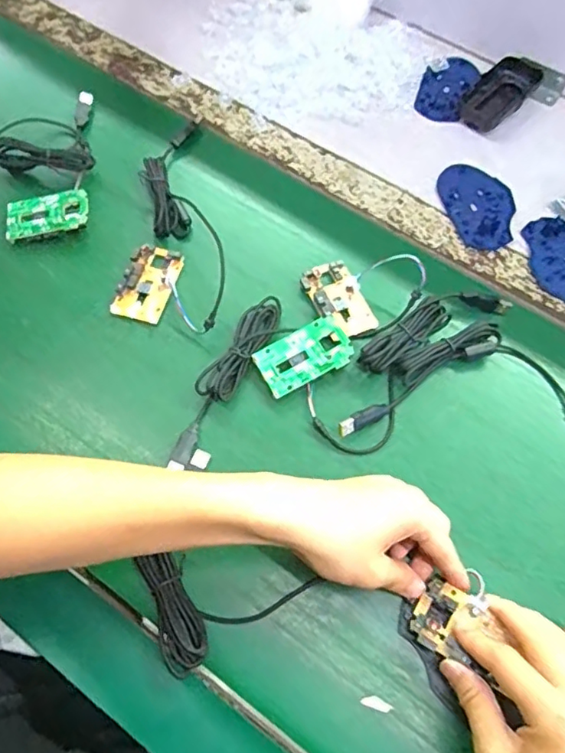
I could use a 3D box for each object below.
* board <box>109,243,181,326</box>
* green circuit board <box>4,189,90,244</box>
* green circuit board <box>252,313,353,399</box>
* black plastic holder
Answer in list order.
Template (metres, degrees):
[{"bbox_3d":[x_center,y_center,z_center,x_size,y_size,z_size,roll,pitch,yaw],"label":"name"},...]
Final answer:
[{"bbox_3d":[-0.121,-0.084,0.516,0.045,0.013,0.075,15,65,5],"label":"board"},{"bbox_3d":[-0.222,-0.153,0.533,0.076,0.010,0.040,-12,72,0],"label":"green circuit board"},{"bbox_3d":[0.019,-0.017,0.478,0.079,0.014,0.044,-28,68,-14],"label":"green circuit board"},{"bbox_3d":[0.245,-0.322,0.640,0.050,0.018,0.111,40,70,16],"label":"black plastic holder"}]

